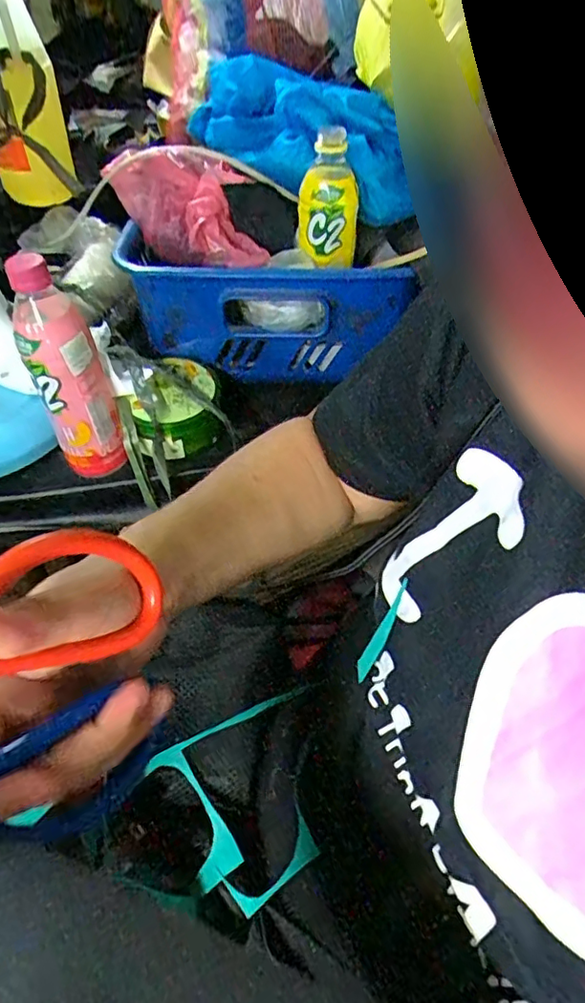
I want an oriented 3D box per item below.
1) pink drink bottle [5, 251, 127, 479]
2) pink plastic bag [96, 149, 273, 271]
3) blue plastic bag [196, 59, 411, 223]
[{"bbox_3d":[-0.200,-0.118,0.509,0.060,0.200,0.057,-16,50,-16],"label":"pink drink bottle"},{"bbox_3d":[-0.106,-0.312,0.590,0.102,0.077,0.203,-25,53,-23],"label":"pink plastic bag"},{"bbox_3d":[0.005,-0.404,0.617,0.117,0.091,0.299,-32,56,-27],"label":"blue plastic bag"}]

